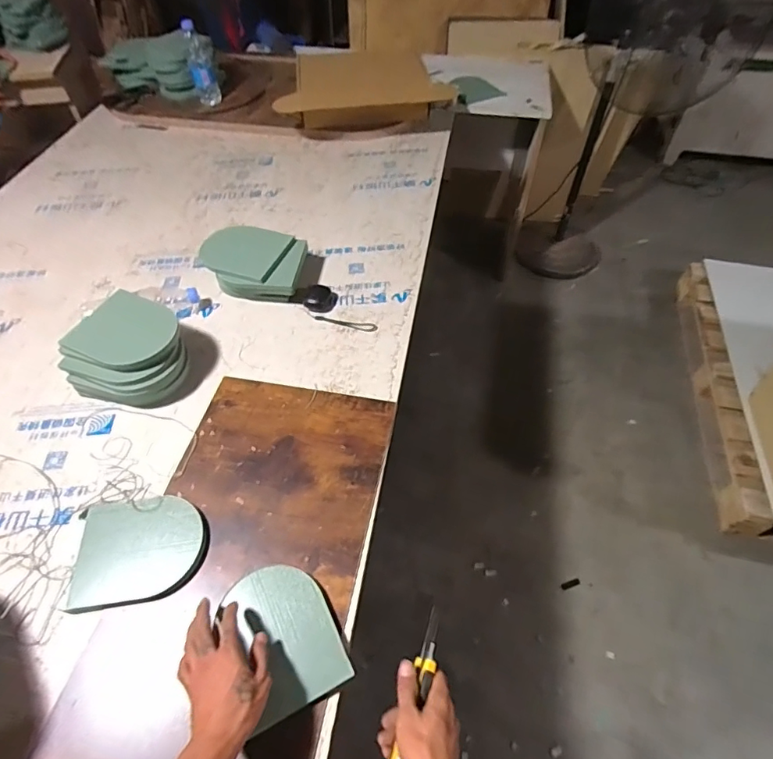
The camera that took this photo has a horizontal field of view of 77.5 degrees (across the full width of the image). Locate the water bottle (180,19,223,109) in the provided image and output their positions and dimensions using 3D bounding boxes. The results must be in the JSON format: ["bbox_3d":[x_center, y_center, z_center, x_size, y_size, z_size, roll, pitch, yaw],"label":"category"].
[{"bbox_3d":[-0.548,-0.932,1.436,0.072,0.219,0.079,-4,53,-3],"label":"water bottle"}]

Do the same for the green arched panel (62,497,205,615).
[{"bbox_3d":[-0.355,0.243,0.690,0.178,0.017,0.147,-5,53,-4],"label":"green arched panel"}]

